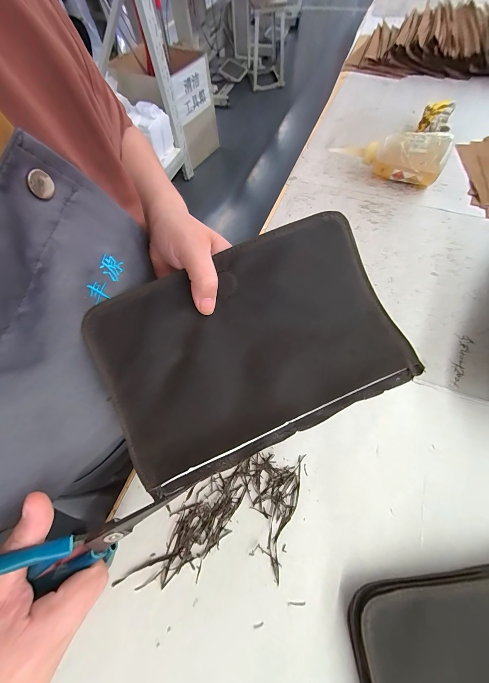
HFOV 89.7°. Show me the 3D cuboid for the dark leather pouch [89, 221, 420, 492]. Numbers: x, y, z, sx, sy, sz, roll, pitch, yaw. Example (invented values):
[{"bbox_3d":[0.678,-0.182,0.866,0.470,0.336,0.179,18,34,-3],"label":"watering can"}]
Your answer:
[{"bbox_3d":[0.003,-0.001,0.187,0.220,0.021,0.141,-24,80,-5],"label":"dark leather pouch"}]

